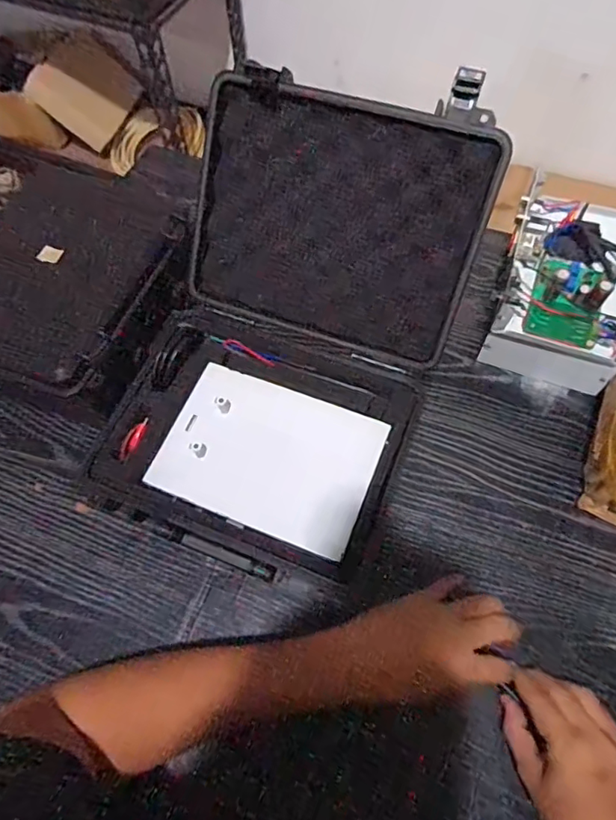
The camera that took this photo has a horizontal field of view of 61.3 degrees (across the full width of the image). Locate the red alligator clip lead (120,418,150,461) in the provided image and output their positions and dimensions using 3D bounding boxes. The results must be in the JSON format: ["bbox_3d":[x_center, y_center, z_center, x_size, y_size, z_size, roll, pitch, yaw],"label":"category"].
[{"bbox_3d":[-0.168,0.028,0.502,0.016,0.008,0.046,34,93,18],"label":"red alligator clip lead"}]

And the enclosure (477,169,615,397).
[{"bbox_3d":[0.306,-0.150,0.615,0.154,0.114,0.211,18,64,11],"label":"enclosure"}]

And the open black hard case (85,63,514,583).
[{"bbox_3d":[-0.019,-0.074,0.507,0.281,0.267,0.402,22,65,13],"label":"open black hard case"}]

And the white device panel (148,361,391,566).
[{"bbox_3d":[-0.038,0.043,0.508,0.200,0.015,0.141,19,65,12],"label":"white device panel"}]

